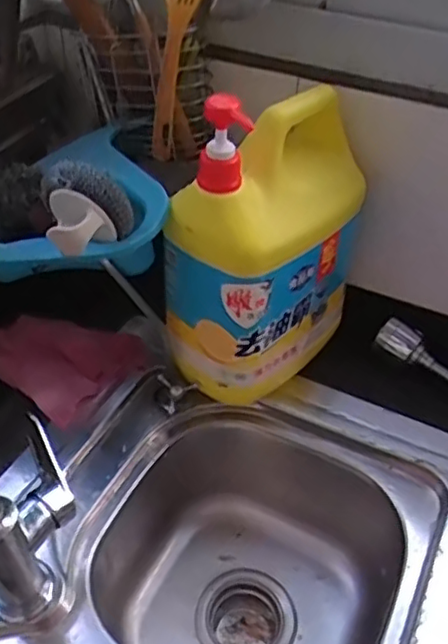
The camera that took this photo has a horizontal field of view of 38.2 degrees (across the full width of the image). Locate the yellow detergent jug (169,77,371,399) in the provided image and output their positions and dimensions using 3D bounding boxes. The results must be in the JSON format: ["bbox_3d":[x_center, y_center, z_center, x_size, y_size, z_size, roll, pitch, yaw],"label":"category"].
[{"bbox_3d":[0.042,-0.082,0.638,0.112,0.291,0.175,30,49,27],"label":"yellow detergent jug"}]

